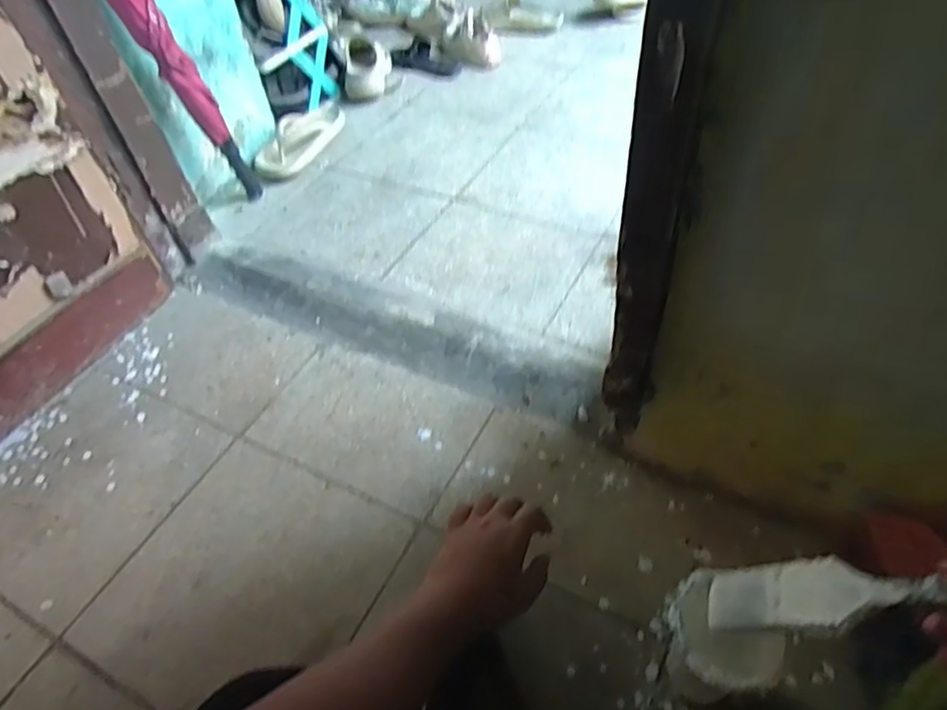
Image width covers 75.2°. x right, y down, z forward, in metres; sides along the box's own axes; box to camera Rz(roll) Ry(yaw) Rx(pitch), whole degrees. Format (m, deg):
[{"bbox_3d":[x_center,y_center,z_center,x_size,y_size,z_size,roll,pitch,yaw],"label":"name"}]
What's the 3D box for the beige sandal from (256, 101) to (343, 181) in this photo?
[{"bbox_3d":[-0.367,-0.485,1.344,0.112,0.050,0.307,13,51,16],"label":"beige sandal"}]

